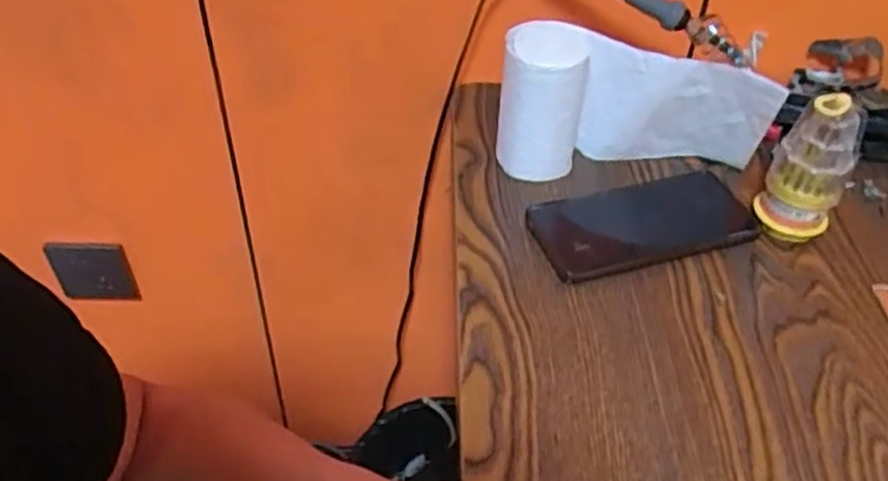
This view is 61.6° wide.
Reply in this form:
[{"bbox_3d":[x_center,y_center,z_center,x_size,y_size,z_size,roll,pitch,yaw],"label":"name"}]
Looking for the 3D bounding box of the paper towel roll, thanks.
[{"bbox_3d":[0.145,-0.098,0.584,0.199,0.118,0.054,5,44,2],"label":"paper towel roll"}]

